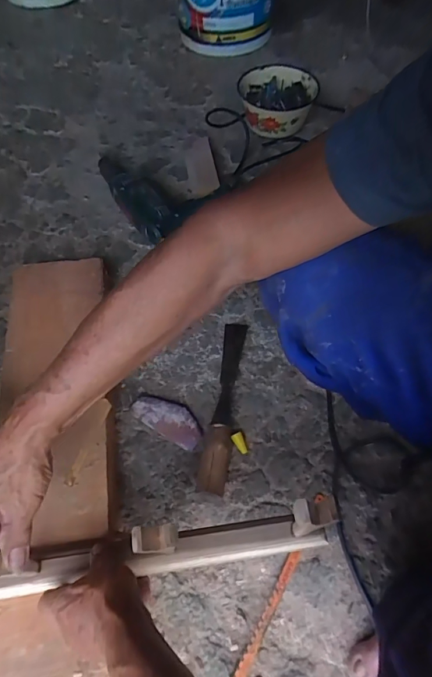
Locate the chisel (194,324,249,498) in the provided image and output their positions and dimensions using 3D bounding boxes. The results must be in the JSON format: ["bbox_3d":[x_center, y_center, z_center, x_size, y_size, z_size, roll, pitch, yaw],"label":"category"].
[{"bbox_3d":[0.014,0.093,0.637,0.040,0.035,0.281,9,59,5],"label":"chisel"}]

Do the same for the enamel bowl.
[{"bbox_3d":[0.149,-0.582,1.011,0.178,0.076,0.218,0,58,-1],"label":"enamel bowl"}]

